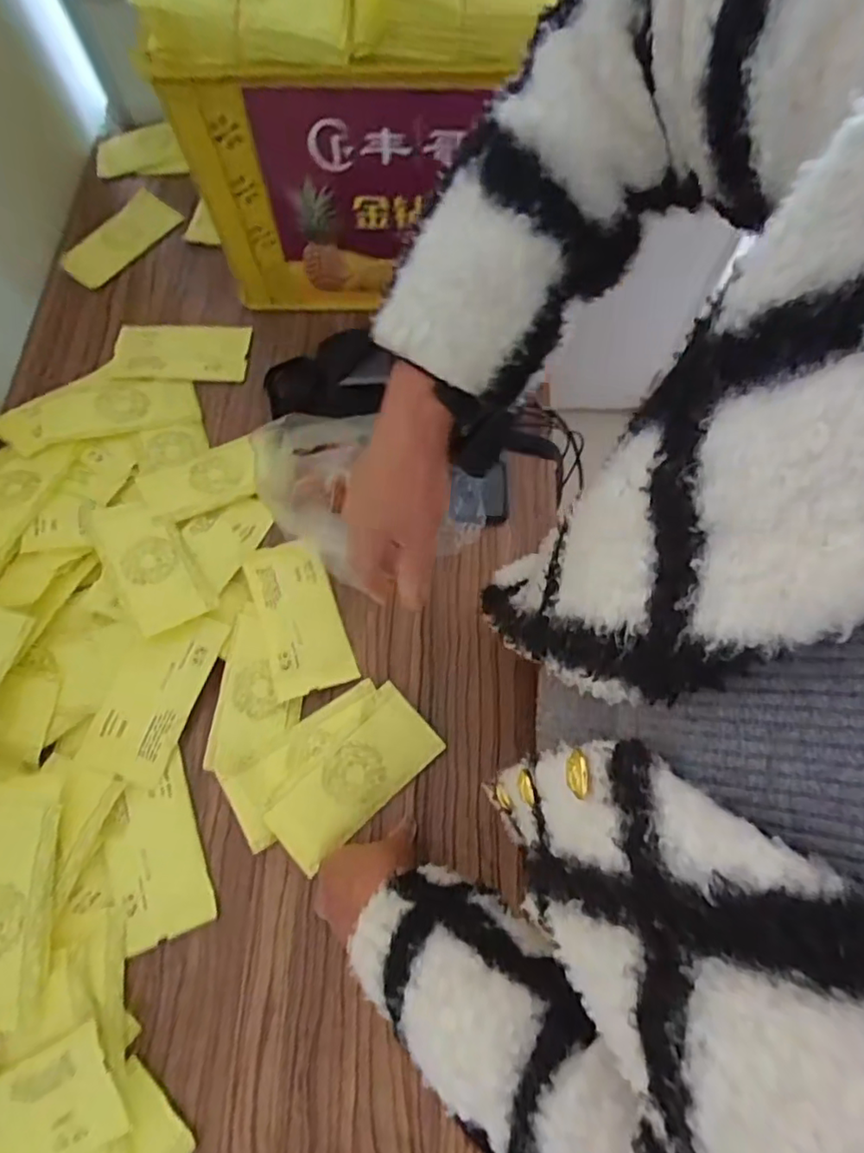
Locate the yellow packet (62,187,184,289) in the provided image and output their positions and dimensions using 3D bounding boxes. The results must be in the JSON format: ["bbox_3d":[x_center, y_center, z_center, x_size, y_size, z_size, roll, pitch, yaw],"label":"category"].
[{"bbox_3d":[-0.450,-0.497,0.858,0.075,0.019,0.188,36,73,13],"label":"yellow packet"}]

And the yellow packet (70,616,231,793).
[{"bbox_3d":[-0.284,0.118,0.600,0.081,0.006,0.172,25,79,-13],"label":"yellow packet"}]

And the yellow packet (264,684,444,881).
[{"bbox_3d":[-0.077,0.196,0.575,0.172,0.007,0.082,-40,80,-14],"label":"yellow packet"}]

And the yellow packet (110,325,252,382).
[{"bbox_3d":[-0.340,-0.305,0.797,0.176,0.015,0.090,0,69,0],"label":"yellow packet"}]

